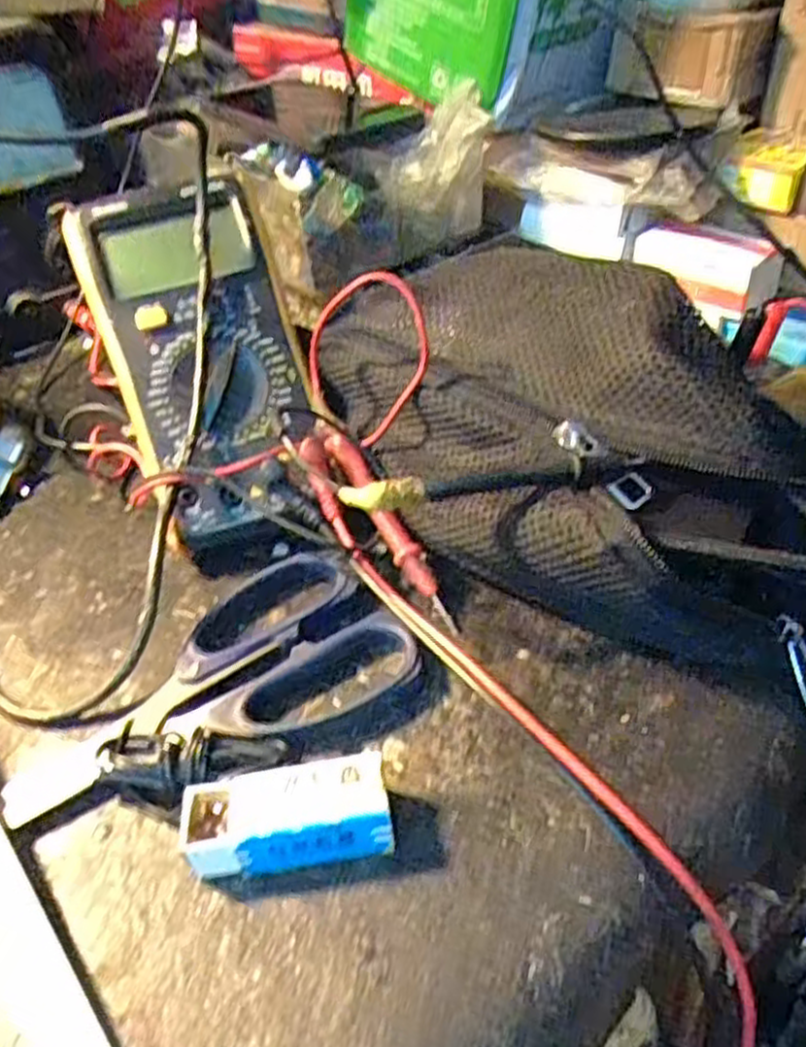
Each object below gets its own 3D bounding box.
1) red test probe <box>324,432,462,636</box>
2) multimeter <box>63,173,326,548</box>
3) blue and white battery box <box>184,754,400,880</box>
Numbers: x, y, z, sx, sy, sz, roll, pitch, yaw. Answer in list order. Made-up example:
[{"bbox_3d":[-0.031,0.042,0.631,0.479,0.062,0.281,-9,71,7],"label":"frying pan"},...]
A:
[{"bbox_3d":[-0.005,0.002,0.317,0.011,0.009,0.097,-23,68,-21],"label":"red test probe"},{"bbox_3d":[-0.085,-0.073,0.339,0.077,0.032,0.171,-18,81,-15],"label":"multimeter"},{"bbox_3d":[-0.034,0.090,0.235,0.060,0.021,0.027,-8,40,-4],"label":"blue and white battery box"}]

